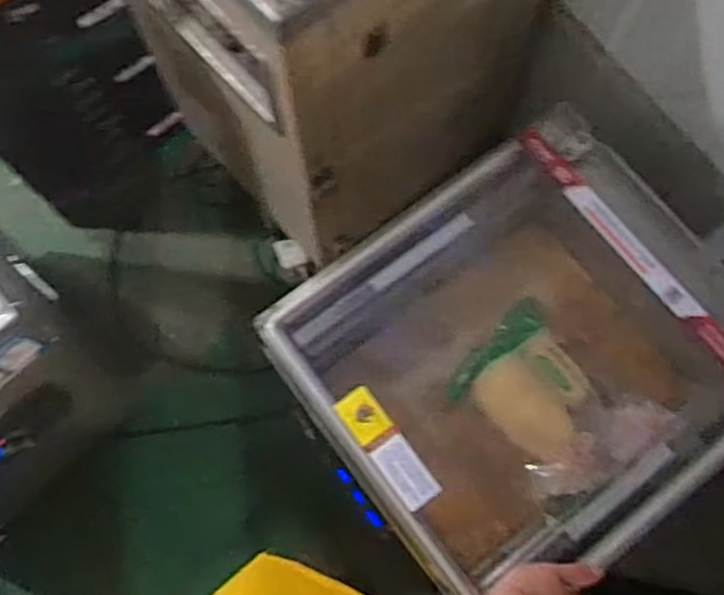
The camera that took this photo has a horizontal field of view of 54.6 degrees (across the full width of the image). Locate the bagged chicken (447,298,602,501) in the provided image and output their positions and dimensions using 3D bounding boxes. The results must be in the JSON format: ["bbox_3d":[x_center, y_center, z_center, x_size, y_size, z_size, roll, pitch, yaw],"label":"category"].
[{"bbox_3d":[0.204,0.123,0.828,0.148,0.072,0.202,-38,76,-13],"label":"bagged chicken"}]

